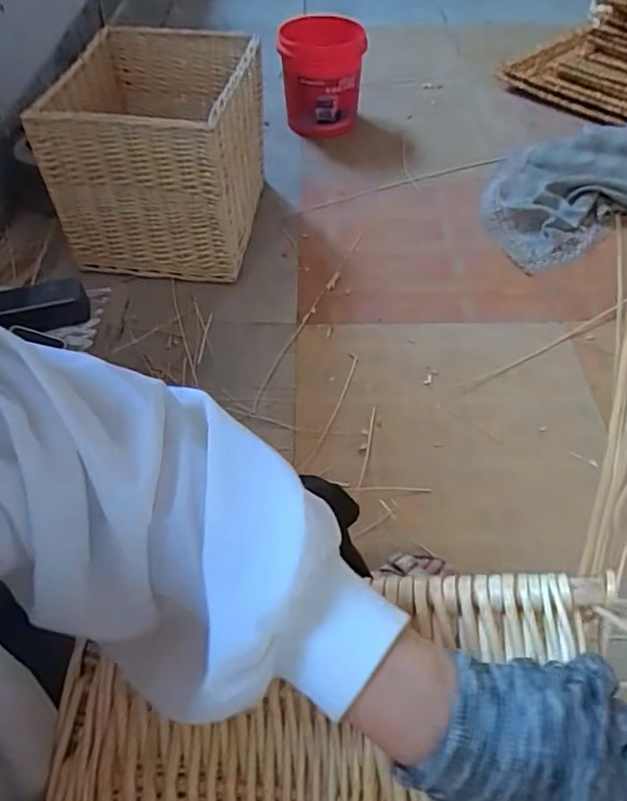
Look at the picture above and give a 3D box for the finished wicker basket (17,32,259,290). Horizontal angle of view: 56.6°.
[{"bbox_3d":[-0.355,-0.599,1.394,0.407,0.363,0.519,5,50,1],"label":"finished wicker basket"}]

